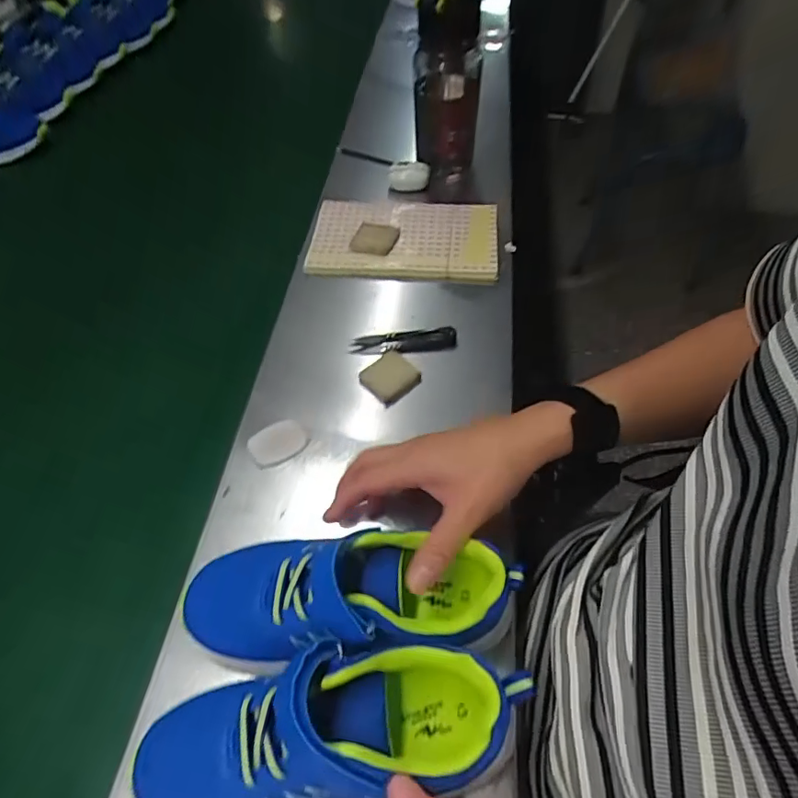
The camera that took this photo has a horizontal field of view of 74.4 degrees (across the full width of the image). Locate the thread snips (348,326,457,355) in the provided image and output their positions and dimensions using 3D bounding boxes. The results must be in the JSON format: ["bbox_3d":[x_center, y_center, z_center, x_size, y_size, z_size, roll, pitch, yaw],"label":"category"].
[{"bbox_3d":[0.005,-0.057,0.514,0.100,0.019,0.019,-7,54,-2],"label":"thread snips"}]

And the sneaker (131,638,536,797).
[{"bbox_3d":[-0.037,0.180,0.279,0.203,0.076,0.072,-13,55,-2],"label":"sneaker"}]

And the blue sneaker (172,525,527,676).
[{"bbox_3d":[-0.032,0.120,0.325,0.207,0.079,0.070,-6,54,6],"label":"blue sneaker"}]

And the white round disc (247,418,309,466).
[{"bbox_3d":[-0.104,0.036,0.448,0.047,0.005,0.033,-28,58,-16],"label":"white round disc"}]

